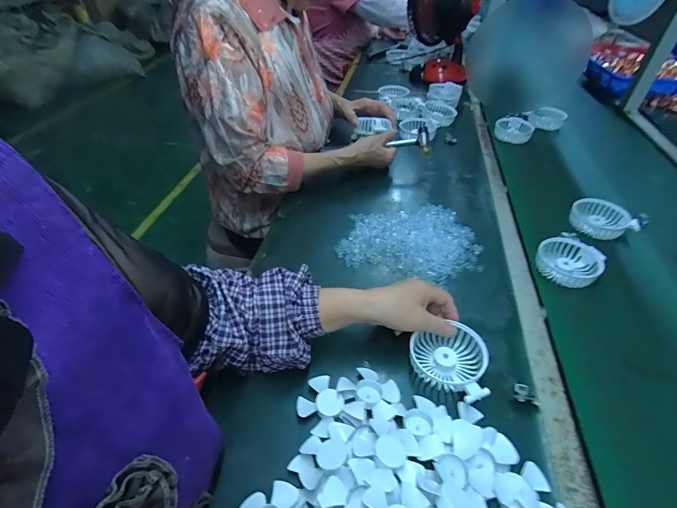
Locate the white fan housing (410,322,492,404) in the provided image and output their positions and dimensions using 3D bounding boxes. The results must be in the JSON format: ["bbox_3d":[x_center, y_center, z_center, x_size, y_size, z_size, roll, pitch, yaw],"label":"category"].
[{"bbox_3d":[0.140,0.127,0.442,0.095,0.029,0.080,31,50,26],"label":"white fan housing"}]

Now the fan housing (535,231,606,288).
[{"bbox_3d":[0.362,0.014,0.571,0.097,0.032,0.090,-32,53,-30],"label":"fan housing"}]

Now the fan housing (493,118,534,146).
[{"bbox_3d":[0.447,-0.320,0.915,0.088,0.032,0.087,23,48,21],"label":"fan housing"}]

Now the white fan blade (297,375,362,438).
[{"bbox_3d":[-0.012,0.166,0.406,0.065,0.021,0.066,1,44,-1],"label":"white fan blade"}]

